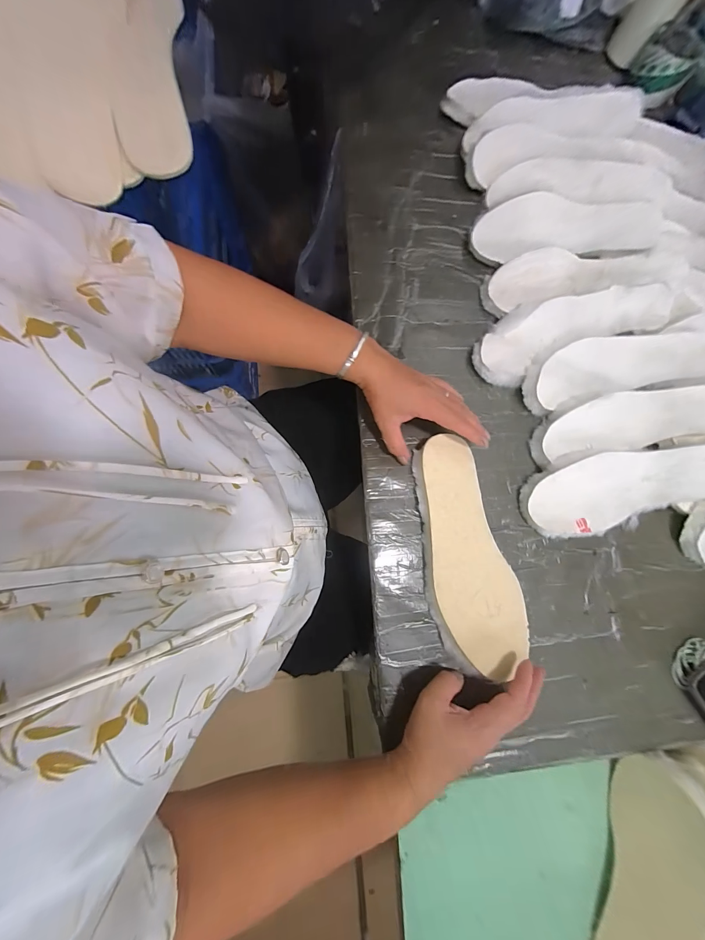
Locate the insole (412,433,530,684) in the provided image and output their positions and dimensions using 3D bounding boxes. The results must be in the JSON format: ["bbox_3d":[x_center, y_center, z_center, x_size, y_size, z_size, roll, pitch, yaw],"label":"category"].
[{"bbox_3d":[0.126,0.092,0.373,0.093,0.019,0.259,-10,80,-2],"label":"insole"}]

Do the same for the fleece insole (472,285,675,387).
[{"bbox_3d":[0.290,-0.193,0.437,0.274,0.023,0.085,-22,85,-9],"label":"fleece insole"}]

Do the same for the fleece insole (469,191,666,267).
[{"bbox_3d":[0.294,-0.341,0.458,0.251,0.031,0.088,-7,83,-7],"label":"fleece insole"}]

